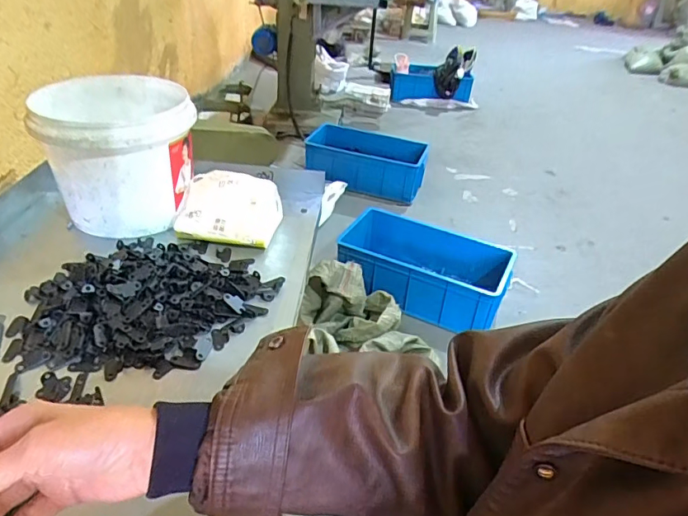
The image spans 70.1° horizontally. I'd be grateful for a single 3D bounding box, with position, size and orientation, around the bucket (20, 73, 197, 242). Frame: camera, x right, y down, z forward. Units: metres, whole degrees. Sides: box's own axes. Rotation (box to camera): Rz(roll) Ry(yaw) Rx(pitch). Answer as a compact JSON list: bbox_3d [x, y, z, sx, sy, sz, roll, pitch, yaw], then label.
[{"bbox_3d":[-0.285,-0.138,0.637,0.174,0.136,0.184,-14,41,-22],"label":"bucket"}]

